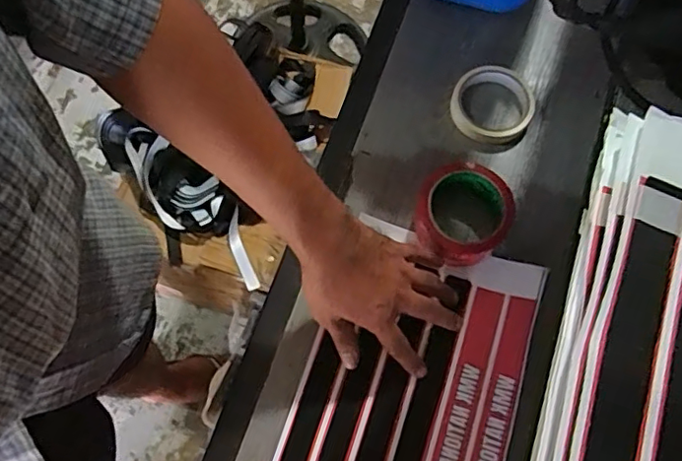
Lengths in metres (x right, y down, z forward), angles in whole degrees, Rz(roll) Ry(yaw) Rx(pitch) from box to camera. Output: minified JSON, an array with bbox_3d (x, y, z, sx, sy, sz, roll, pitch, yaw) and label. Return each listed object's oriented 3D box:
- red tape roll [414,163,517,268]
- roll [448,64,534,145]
[{"bbox_3d":[0.128,-0.020,0.593,0.096,0.049,0.103,1,72,-2],"label":"red tape roll"},{"bbox_3d":[0.178,-0.149,0.655,0.093,0.026,0.096,1,72,-2],"label":"roll"}]

